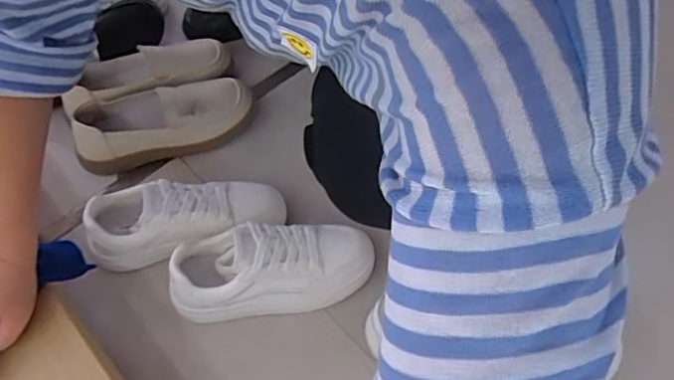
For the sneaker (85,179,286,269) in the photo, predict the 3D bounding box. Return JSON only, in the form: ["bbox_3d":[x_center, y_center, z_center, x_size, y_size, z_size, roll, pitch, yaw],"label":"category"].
[{"bbox_3d":[-0.179,0.028,0.660,0.229,0.090,0.078,-10,60,-4],"label":"sneaker"}]

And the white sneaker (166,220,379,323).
[{"bbox_3d":[-0.076,0.080,0.624,0.224,0.087,0.095,-10,60,-3],"label":"white sneaker"}]

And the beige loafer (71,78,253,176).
[{"bbox_3d":[-0.231,-0.089,0.752,0.235,0.076,0.081,-19,61,-9],"label":"beige loafer"}]

